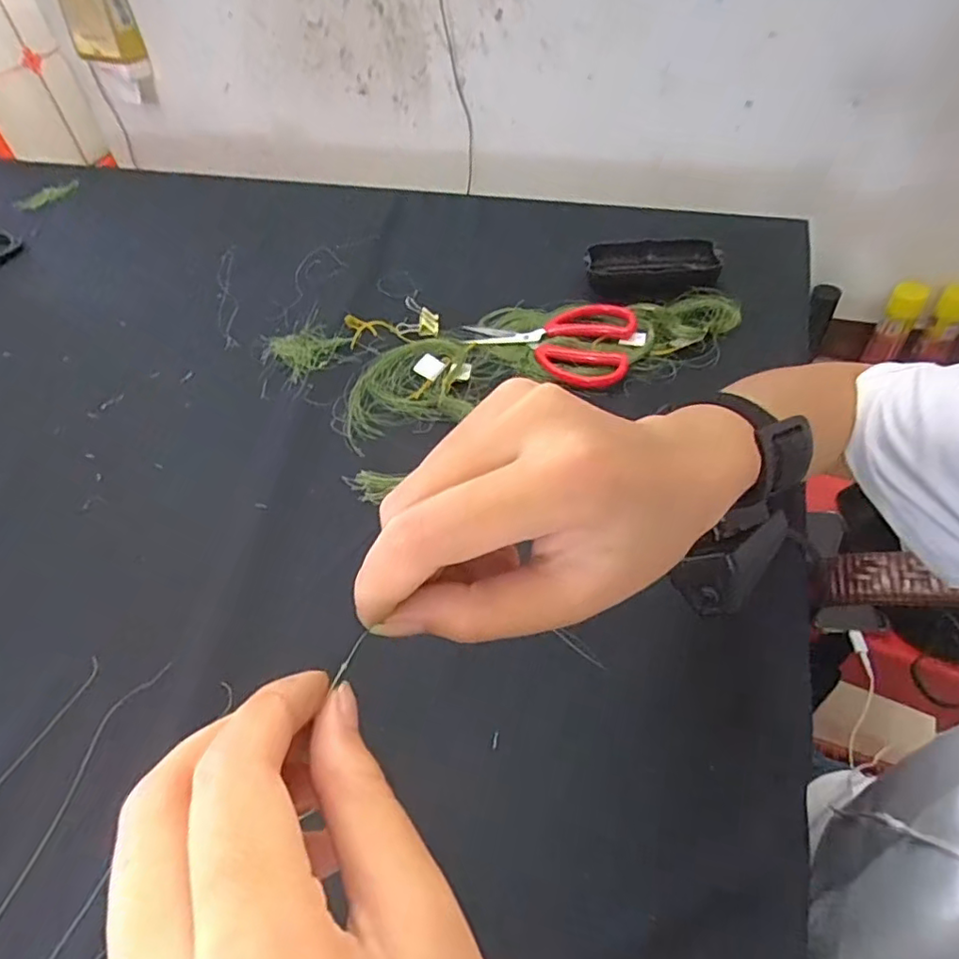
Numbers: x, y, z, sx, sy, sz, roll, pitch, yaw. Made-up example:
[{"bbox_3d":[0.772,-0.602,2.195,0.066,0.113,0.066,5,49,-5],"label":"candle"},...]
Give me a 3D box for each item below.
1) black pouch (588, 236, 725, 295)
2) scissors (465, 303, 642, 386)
[{"bbox_3d":[0.147,-0.184,0.516,0.108,0.034,0.034,1,50,6],"label":"black pouch"},{"bbox_3d":[0.054,-0.113,0.479,0.132,0.013,0.087,11,51,14],"label":"scissors"}]

